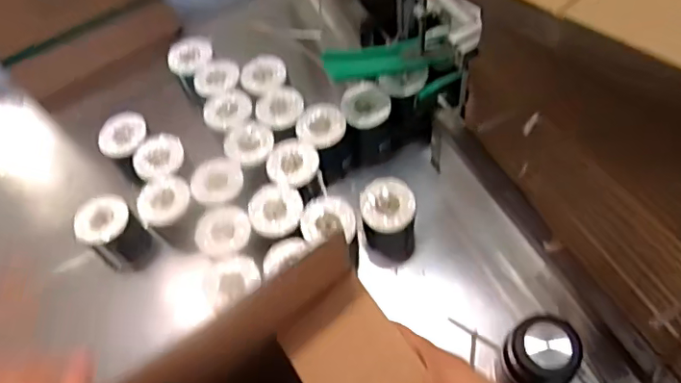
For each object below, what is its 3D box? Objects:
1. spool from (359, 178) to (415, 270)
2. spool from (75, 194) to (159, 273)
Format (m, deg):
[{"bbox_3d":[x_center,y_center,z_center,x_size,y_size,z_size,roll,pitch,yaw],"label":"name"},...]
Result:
[{"bbox_3d":[0.084,0.055,0.957,0.095,0.129,0.107,-1,59,4],"label":"spool"},{"bbox_3d":[-0.410,0.081,1.000,0.099,0.122,0.105,-38,64,-17],"label":"spool"}]

